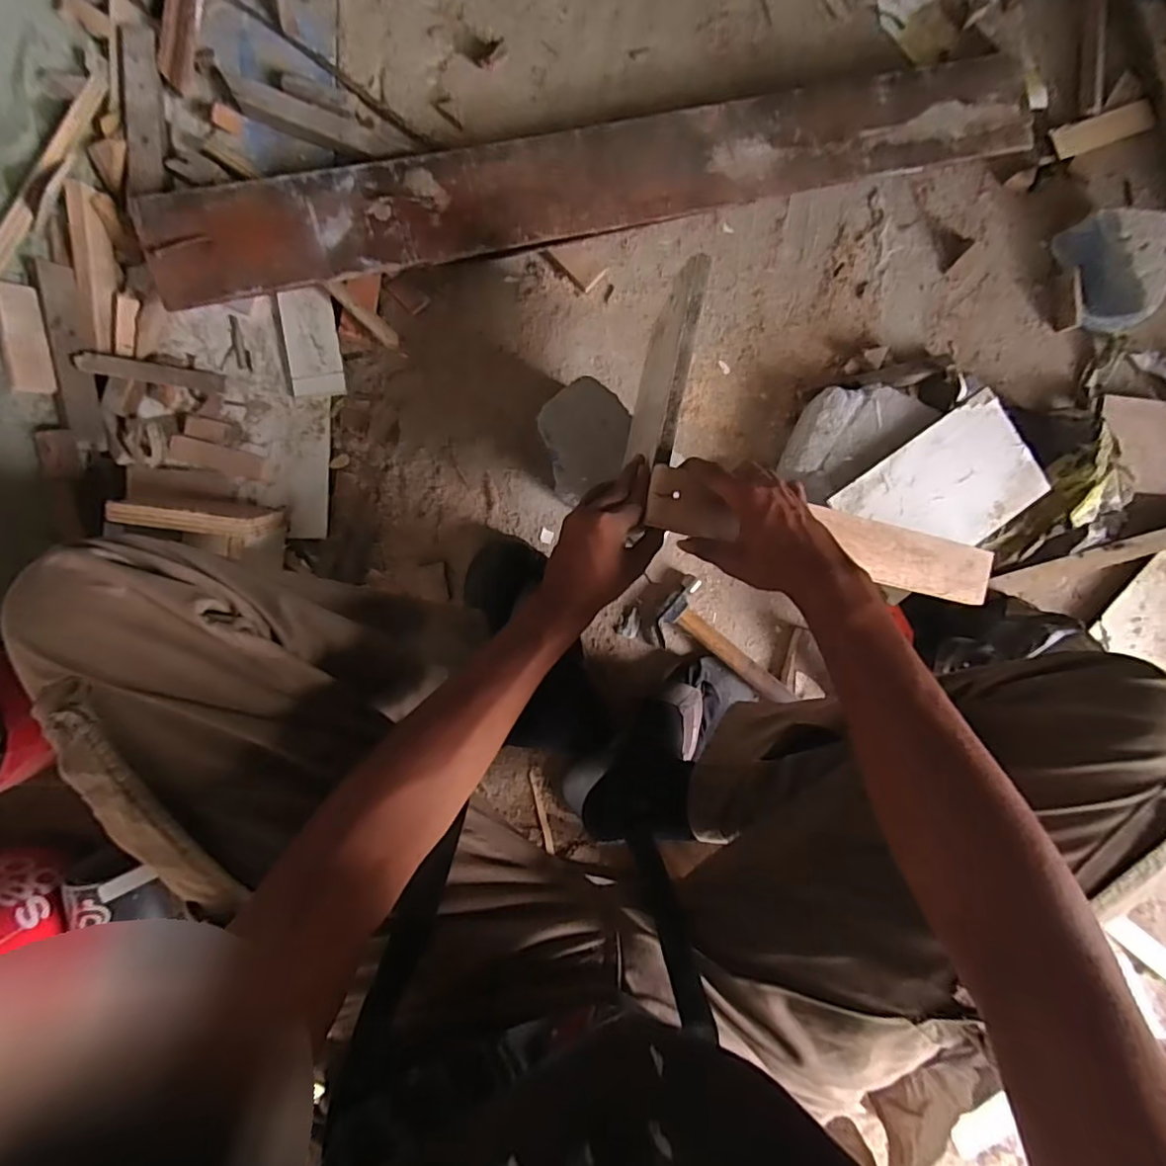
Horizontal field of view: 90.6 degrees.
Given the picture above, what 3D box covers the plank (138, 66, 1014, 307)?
[{"bbox_3d":[0.047,-0.486,0.669,1.026,0.028,0.136,-16,95,-7],"label":"plank"}]

